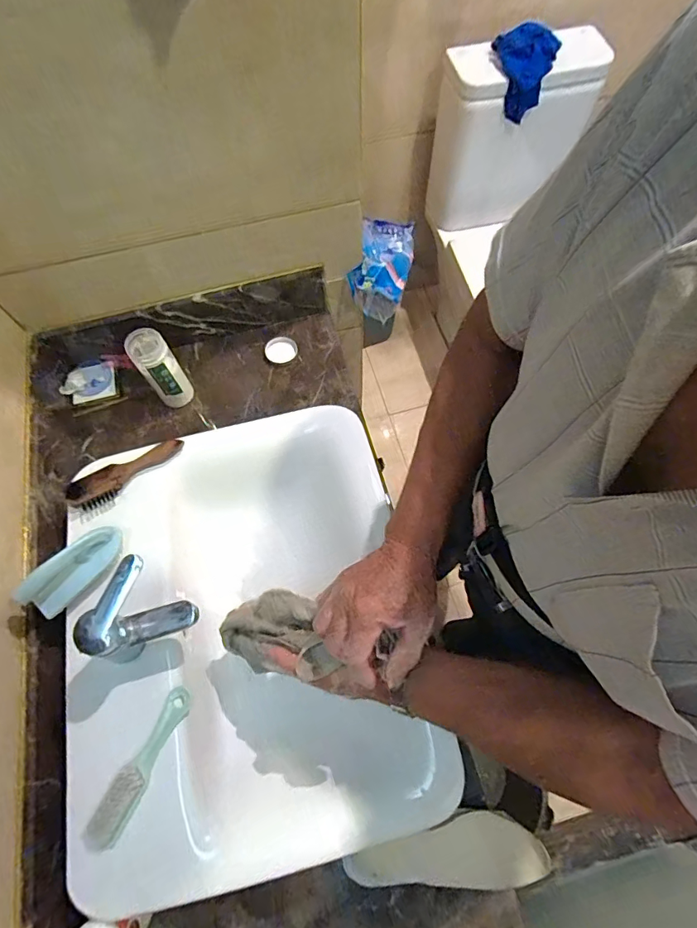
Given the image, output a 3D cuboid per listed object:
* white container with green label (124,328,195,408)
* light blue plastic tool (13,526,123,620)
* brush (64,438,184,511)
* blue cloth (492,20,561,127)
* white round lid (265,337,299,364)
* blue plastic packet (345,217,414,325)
[{"bbox_3d":[-0.319,-0.159,0.787,0.059,0.143,0.063,-36,71,-13],"label":"white container with green label"},{"bbox_3d":[-0.343,0.130,0.579,0.035,0.057,0.123,36,73,15],"label":"light blue plastic tool"},{"bbox_3d":[-0.316,0.011,0.663,0.164,0.029,0.046,-29,70,-10],"label":"brush"},{"bbox_3d":[0.397,-0.916,1.069,0.140,0.126,0.152,17,69,8],"label":"blue cloth"},{"bbox_3d":[-0.128,-0.216,0.879,0.059,0.014,0.056,0,67,1],"label":"white round lid"},{"bbox_3d":[0.062,-0.410,0.926,0.136,0.065,0.248,21,66,-21],"label":"blue plastic packet"}]

